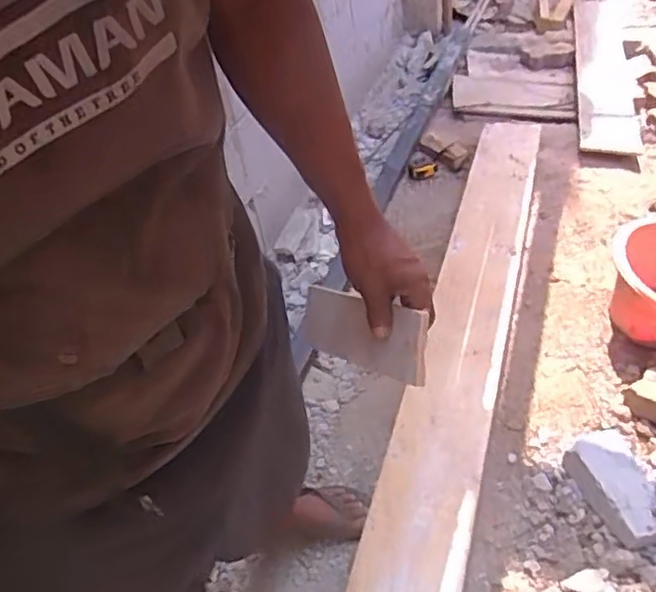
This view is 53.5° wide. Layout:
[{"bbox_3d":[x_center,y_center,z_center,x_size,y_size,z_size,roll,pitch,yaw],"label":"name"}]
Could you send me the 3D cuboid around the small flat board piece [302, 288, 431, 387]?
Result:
[{"bbox_3d":[0.033,0.036,0.656,0.009,0.067,0.162,-3,12,-42],"label":"small flat board piece"}]

